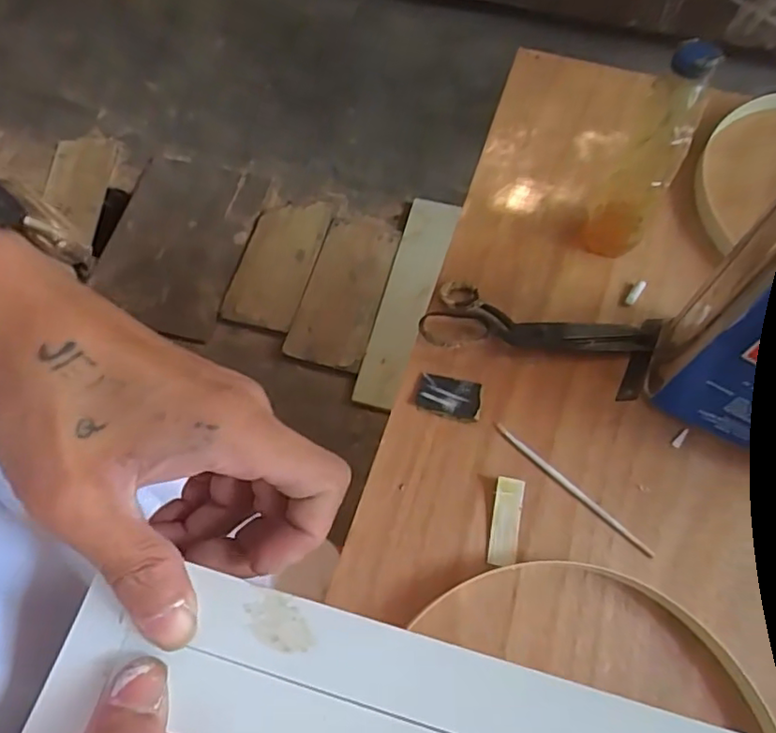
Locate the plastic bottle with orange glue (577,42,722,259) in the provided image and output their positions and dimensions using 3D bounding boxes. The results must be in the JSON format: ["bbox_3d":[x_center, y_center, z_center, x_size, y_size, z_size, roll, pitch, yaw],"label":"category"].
[{"bbox_3d":[0.228,-0.181,0.524,0.057,0.211,0.047,28,68,14],"label":"plastic bottle with orange glue"}]

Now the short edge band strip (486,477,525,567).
[{"bbox_3d":[0.098,0.129,0.494,0.023,0.004,0.071,8,72,12],"label":"short edge band strip"}]

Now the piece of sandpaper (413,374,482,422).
[{"bbox_3d":[0.055,0.028,0.543,0.058,0.006,0.038,11,65,4],"label":"piece of sandpaper"}]

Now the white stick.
[{"bbox_3d":[0.157,0.103,0.507,0.161,0.004,0.009,39,70,16],"label":"white stick"}]

